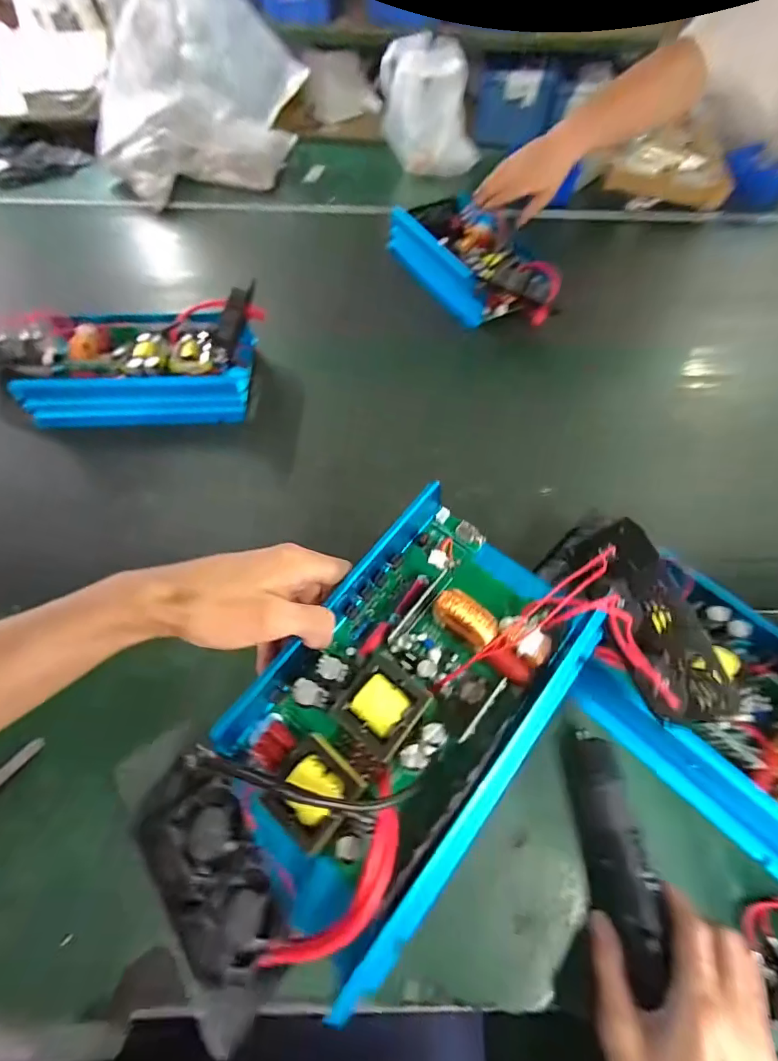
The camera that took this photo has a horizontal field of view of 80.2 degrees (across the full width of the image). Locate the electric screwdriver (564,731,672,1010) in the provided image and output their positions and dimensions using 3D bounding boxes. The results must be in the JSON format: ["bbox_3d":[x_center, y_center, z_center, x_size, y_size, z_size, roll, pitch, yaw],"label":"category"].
[{"bbox_3d":[0.169,0.233,0.343,0.040,0.032,0.153,0,47,-1],"label":"electric screwdriver"}]

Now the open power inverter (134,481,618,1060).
[{"bbox_3d":[0.004,0.112,0.283,0.151,0.072,0.291,37,65,19],"label":"open power inverter"}]

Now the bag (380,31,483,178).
[{"bbox_3d":[0.082,-0.788,0.877,0.190,0.180,0.086,2,59,0],"label":"bag"}]

